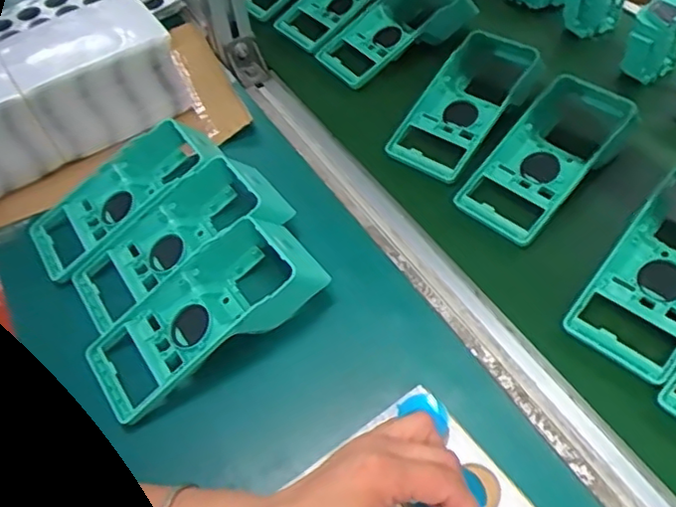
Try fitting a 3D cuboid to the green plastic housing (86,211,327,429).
[{"bbox_3d":[-0.107,0.045,0.485,0.187,0.052,0.086,-28,54,-17],"label":"green plastic housing"}]

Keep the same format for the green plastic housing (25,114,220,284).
[{"bbox_3d":[-0.197,-0.054,0.574,0.185,0.057,0.091,-26,54,-16],"label":"green plastic housing"}]

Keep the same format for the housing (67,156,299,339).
[{"bbox_3d":[-0.136,-0.004,0.545,0.193,0.060,0.095,-33,54,-2],"label":"housing"}]

